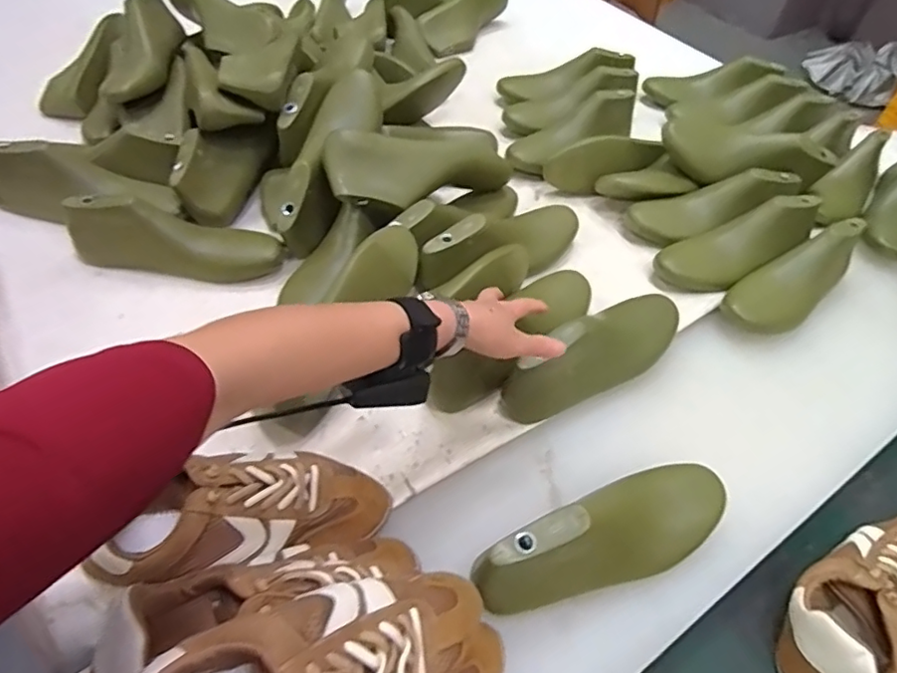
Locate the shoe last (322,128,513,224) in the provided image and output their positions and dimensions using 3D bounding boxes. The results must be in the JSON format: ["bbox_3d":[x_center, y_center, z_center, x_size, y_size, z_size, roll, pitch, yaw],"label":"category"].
[{"bbox_3d":[-0.031,-0.209,0.732,0.247,0.074,0.083,-15,52,-32],"label":"shoe last"}]

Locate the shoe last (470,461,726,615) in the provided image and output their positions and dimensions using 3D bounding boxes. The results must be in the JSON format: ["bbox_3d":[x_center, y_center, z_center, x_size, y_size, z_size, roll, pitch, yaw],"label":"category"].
[{"bbox_3d":[0.135,0.170,0.495,0.245,0.095,0.075,-18,54,-19],"label":"shoe last"}]

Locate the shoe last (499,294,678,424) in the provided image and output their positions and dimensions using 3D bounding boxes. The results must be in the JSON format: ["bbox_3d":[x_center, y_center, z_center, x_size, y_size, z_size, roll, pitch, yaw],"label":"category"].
[{"bbox_3d":[0.170,0.011,0.637,0.244,0.088,0.075,-25,56,-29],"label":"shoe last"}]

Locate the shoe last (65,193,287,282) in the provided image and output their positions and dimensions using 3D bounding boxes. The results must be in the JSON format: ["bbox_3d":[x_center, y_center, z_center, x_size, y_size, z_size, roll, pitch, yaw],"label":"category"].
[{"bbox_3d":[-0.326,-0.128,0.703,0.241,0.086,0.069,5,50,0],"label":"shoe last"}]

